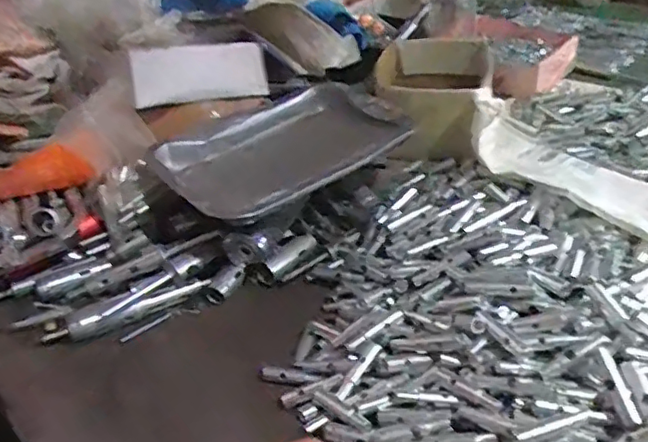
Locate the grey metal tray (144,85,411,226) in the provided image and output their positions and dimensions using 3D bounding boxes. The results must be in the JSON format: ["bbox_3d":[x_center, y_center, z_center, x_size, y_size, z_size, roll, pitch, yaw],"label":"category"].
[{"bbox_3d":[-0.038,-0.073,0.617,0.247,0.034,0.177,-27,42,-28],"label":"grey metal tray"}]

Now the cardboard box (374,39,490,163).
[{"bbox_3d":[0.139,-0.157,0.774,0.138,0.085,0.182,1,37,8],"label":"cardboard box"}]

